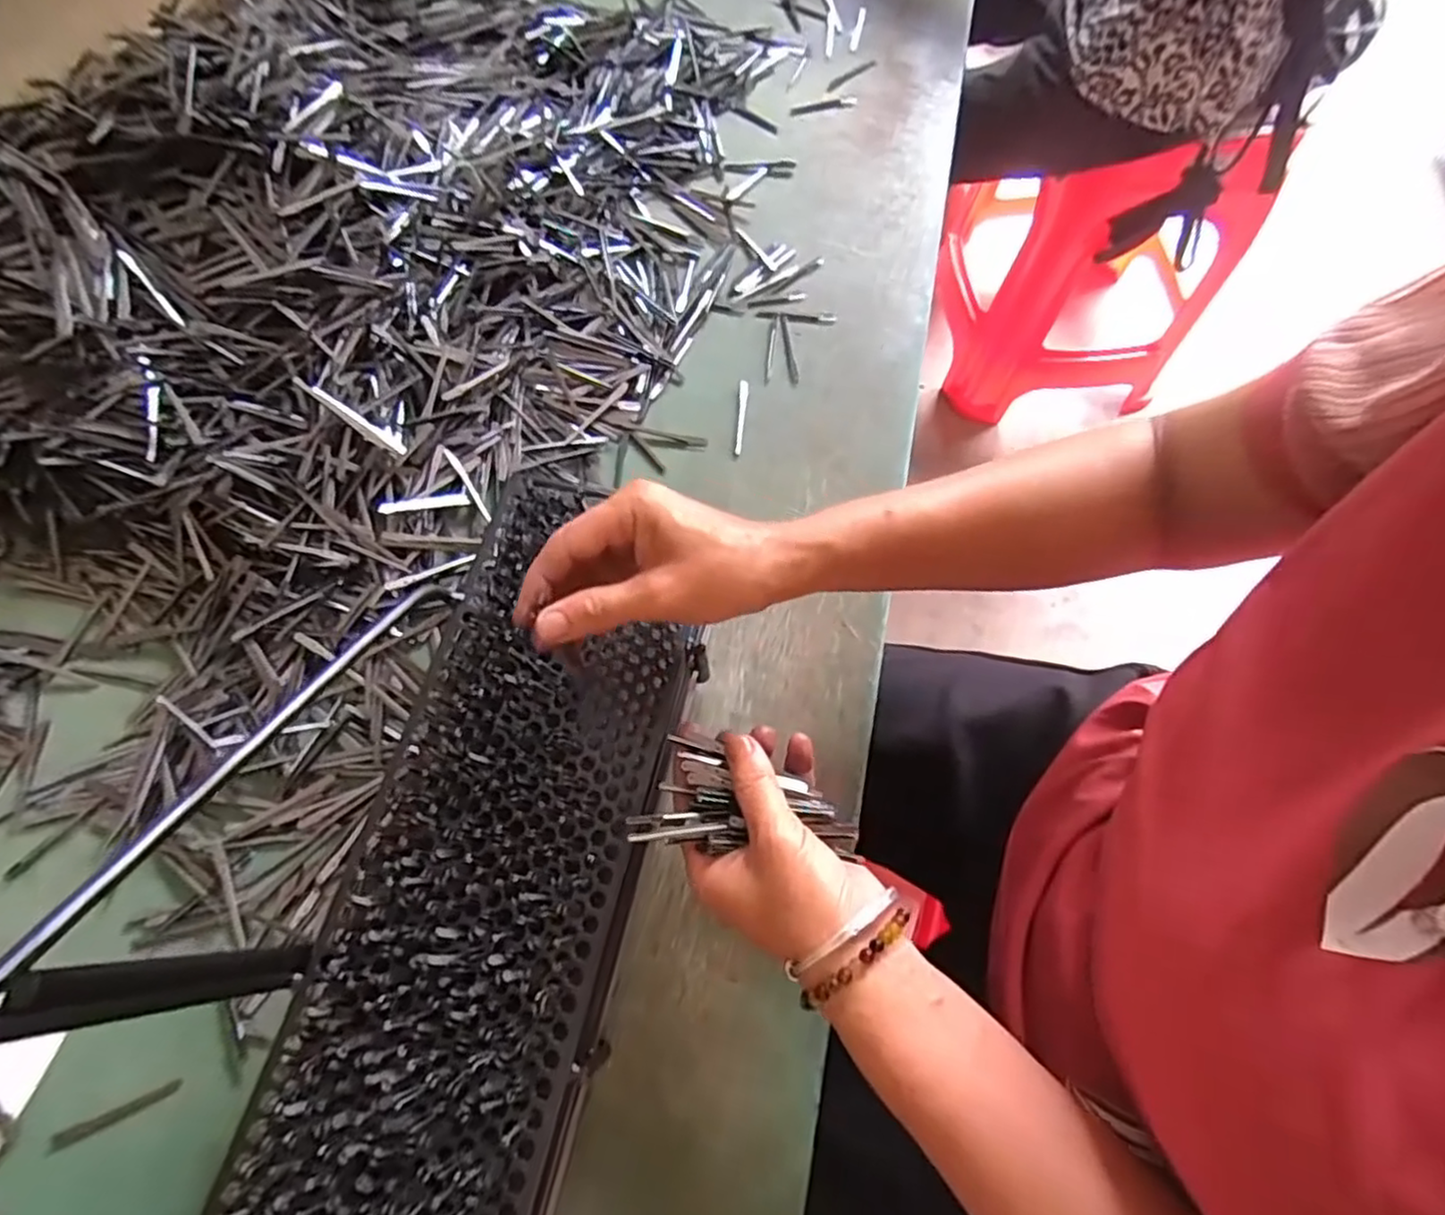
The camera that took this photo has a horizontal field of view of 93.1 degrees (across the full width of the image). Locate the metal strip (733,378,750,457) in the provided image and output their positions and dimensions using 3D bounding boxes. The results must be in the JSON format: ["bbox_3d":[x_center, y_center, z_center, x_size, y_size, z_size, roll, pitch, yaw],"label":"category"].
[{"bbox_3d":[0.015,-0.150,0.541,0.008,0.008,0.067,5,69,2],"label":"metal strip"}]

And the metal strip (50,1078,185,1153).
[{"bbox_3d":[-0.331,0.277,0.373,0.066,0.004,0.008,-22,70,-8],"label":"metal strip"}]

